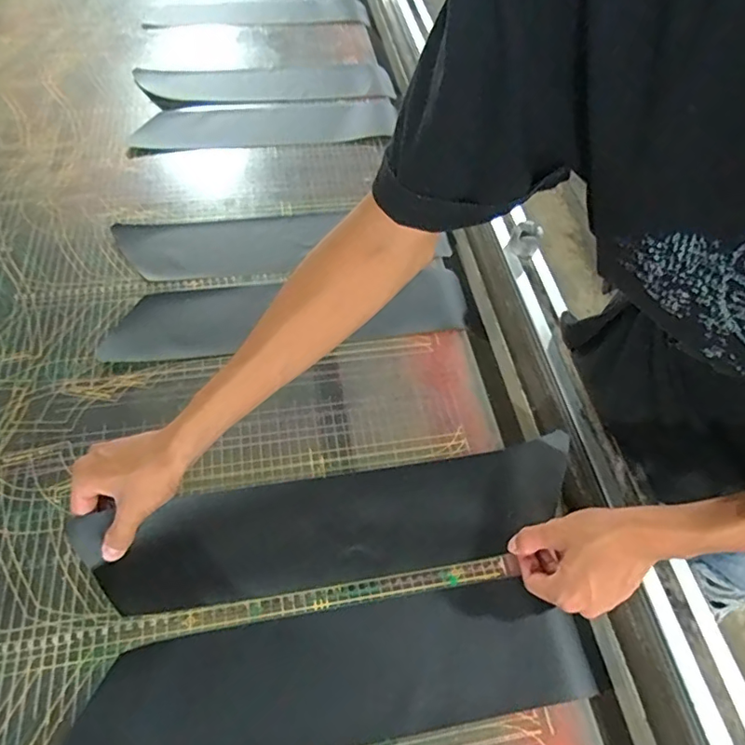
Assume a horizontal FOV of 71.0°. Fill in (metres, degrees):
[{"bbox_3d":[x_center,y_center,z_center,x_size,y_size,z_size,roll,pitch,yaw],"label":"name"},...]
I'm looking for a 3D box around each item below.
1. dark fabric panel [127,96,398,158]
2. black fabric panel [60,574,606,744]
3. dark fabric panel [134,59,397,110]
[{"bbox_3d":[-0.171,-0.403,0.846,0.412,0.012,0.112,-8,58,-9],"label":"dark fabric panel"},{"bbox_3d":[-0.028,0.256,0.440,0.426,0.009,0.107,-7,58,-9],"label":"black fabric panel"},{"bbox_3d":[-0.182,-0.505,0.909,0.423,0.013,0.114,-7,58,-9],"label":"dark fabric panel"}]

